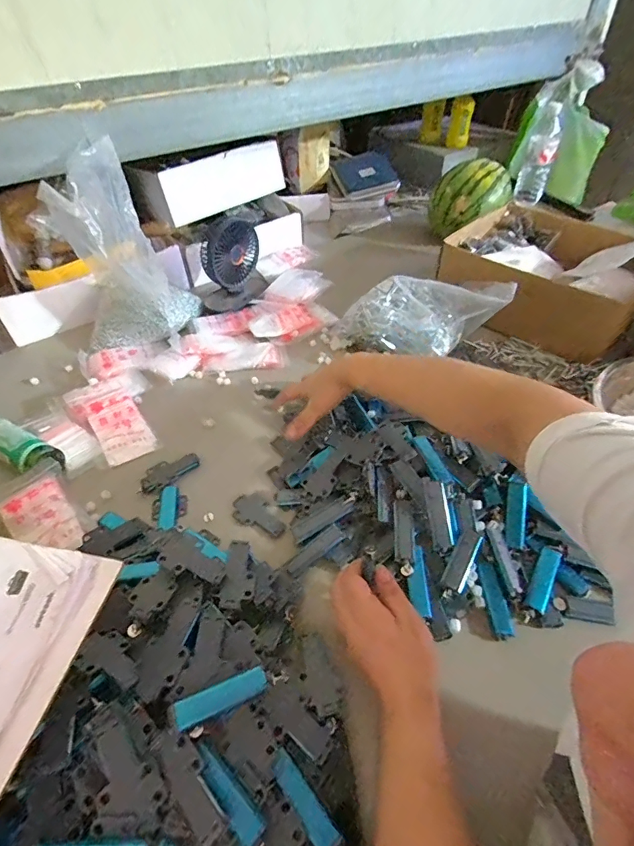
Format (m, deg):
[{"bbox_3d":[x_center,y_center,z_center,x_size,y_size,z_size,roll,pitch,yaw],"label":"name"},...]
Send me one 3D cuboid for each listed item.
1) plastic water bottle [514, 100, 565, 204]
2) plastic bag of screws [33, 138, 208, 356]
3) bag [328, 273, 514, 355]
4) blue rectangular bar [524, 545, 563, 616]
[{"bbox_3d":[0.585,-0.703,1.143,0.076,0.208,0.086,15,49,15],"label":"plastic water bottle"},{"bbox_3d":[-0.315,-0.276,0.706,0.178,0.263,0.139,-9,47,-5],"label":"plastic bag of screws"},{"bbox_3d":[0.170,-0.176,0.720,0.262,0.083,0.130,-3,47,0],"label":"bag"},{"bbox_3d":[0.241,0.163,0.460,0.019,0.013,0.073,25,52,23],"label":"blue rectangular bar"}]

